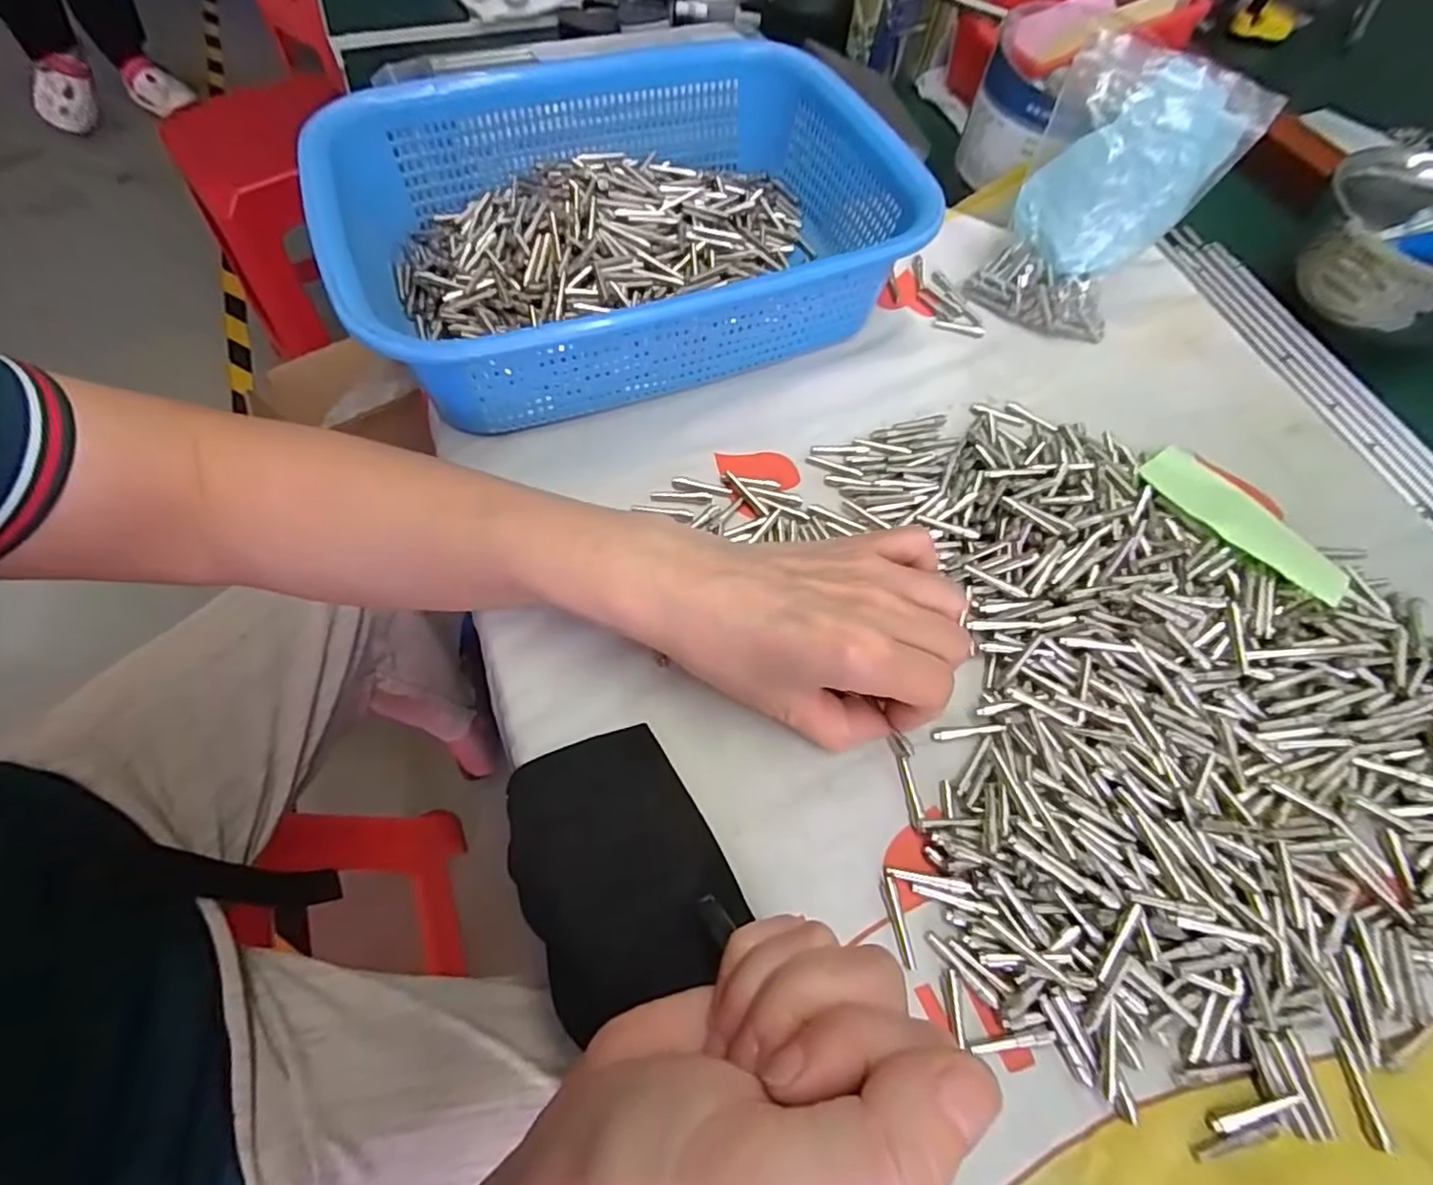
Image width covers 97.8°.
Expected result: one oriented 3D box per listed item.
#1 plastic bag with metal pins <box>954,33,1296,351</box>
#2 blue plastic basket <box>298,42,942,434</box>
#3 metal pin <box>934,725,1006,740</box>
[{"bbox_3d":[0.208,-0.209,0.338,0.091,0.128,0.028,29,33,10],"label":"plastic bag with metal pins"},{"bbox_3d":[-0.042,-0.197,0.335,0.276,0.073,0.213,-17,65,-12],"label":"blue plastic basket"},{"bbox_3d":[0.103,0.056,0.253,0.028,0.004,0.004,-5,64,-3],"label":"metal pin"}]

